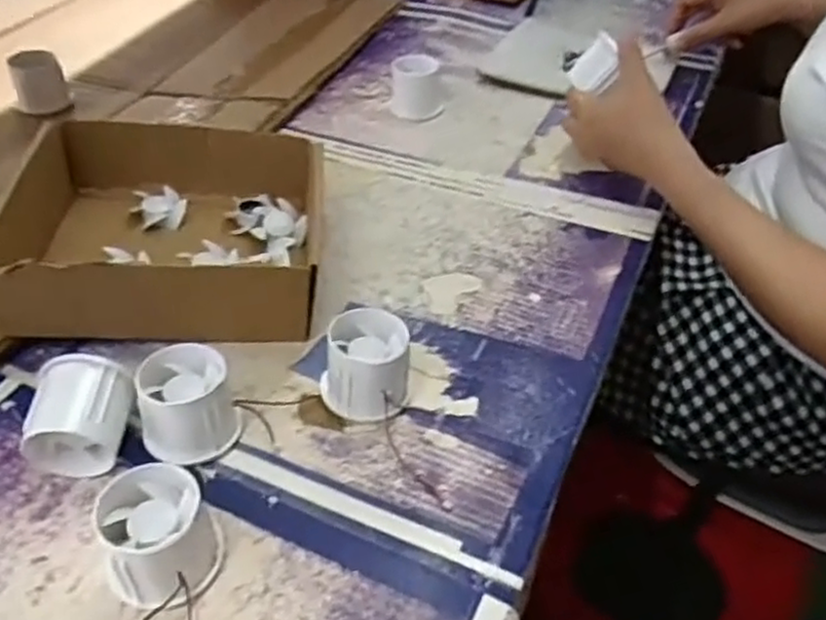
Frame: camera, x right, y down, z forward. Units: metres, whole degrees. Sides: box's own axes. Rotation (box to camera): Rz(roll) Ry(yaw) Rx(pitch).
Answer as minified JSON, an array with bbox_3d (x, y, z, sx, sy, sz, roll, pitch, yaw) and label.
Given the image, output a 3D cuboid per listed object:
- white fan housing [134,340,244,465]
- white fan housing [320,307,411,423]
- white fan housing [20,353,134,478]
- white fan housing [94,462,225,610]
[{"bbox_3d":[-0.136,0.057,0.438,0.055,0.050,0.057,0,40,0],"label":"white fan housing"},{"bbox_3d":[-0.030,0.036,0.466,0.054,0.046,0.058,2,41,3],"label":"white fan housing"},{"bbox_3d":[-0.194,0.063,0.426,0.051,0.054,0.051,-2,40,-1],"label":"white fan housing"},{"bbox_3d":[-0.128,0.116,0.372,0.054,0.047,0.058,0,40,0],"label":"white fan housing"}]

